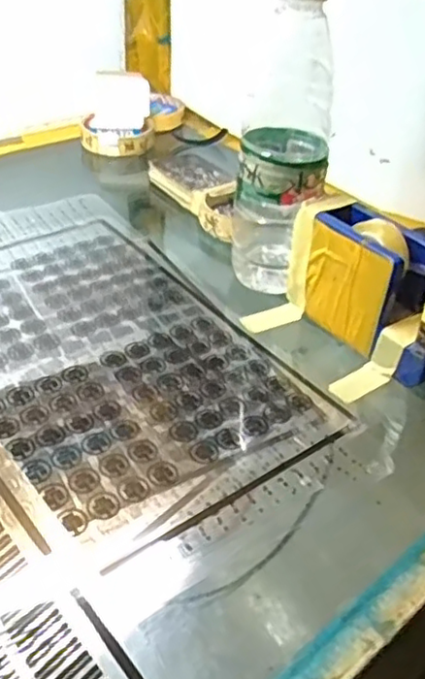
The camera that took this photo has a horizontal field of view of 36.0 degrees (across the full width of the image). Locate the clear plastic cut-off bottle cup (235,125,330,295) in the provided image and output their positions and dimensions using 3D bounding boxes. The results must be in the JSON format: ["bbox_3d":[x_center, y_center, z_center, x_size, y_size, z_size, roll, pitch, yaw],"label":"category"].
[{"bbox_3d":[0.049,-0.097,0.499,0.065,0.117,0.059,21,40,20],"label":"clear plastic cut-off bottle cup"}]

